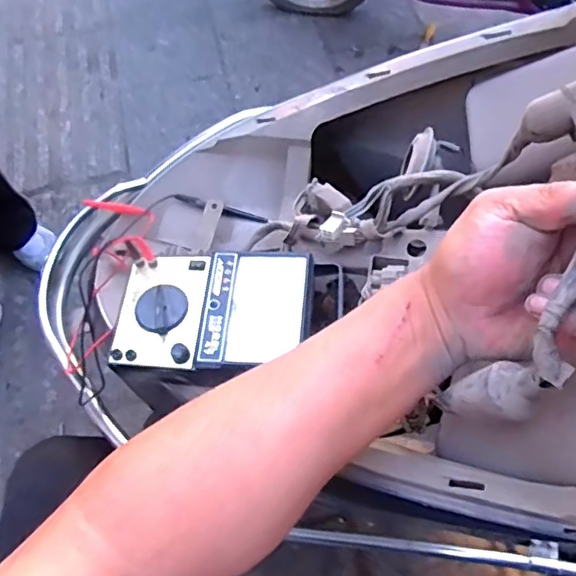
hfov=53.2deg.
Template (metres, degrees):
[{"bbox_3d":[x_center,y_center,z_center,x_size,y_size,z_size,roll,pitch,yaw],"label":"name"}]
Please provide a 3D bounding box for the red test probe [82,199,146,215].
[{"bbox_3d":[-0.201,-0.094,0.669,0.107,0.011,0.013,14,60,37],"label":"red test probe"}]

